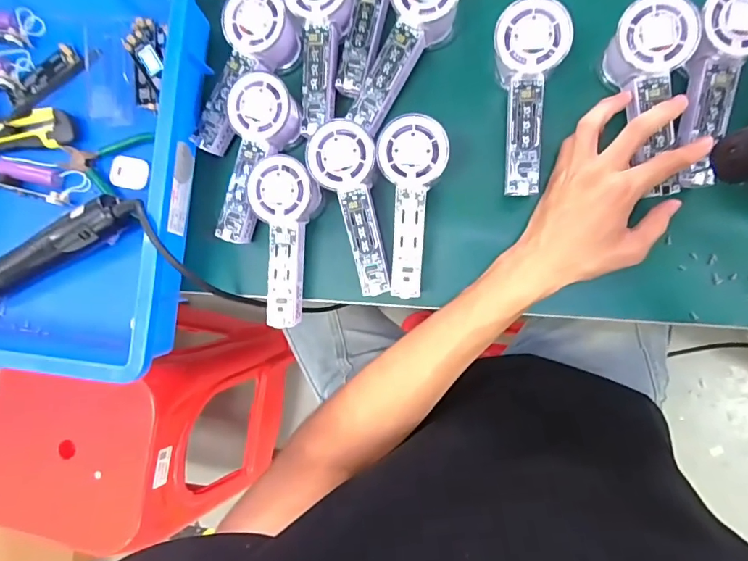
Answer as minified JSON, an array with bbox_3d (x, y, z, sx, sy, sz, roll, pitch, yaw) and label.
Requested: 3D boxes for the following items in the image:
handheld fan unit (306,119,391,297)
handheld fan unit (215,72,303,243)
[{"bbox_3d":[-0.015,-0.062,0.406,0.055,0.034,0.148,-13,99,7],"label":"handheld fan unit"},{"bbox_3d":[-0.108,-0.106,0.421,0.055,0.035,0.144,20,102,9],"label":"handheld fan unit"}]

